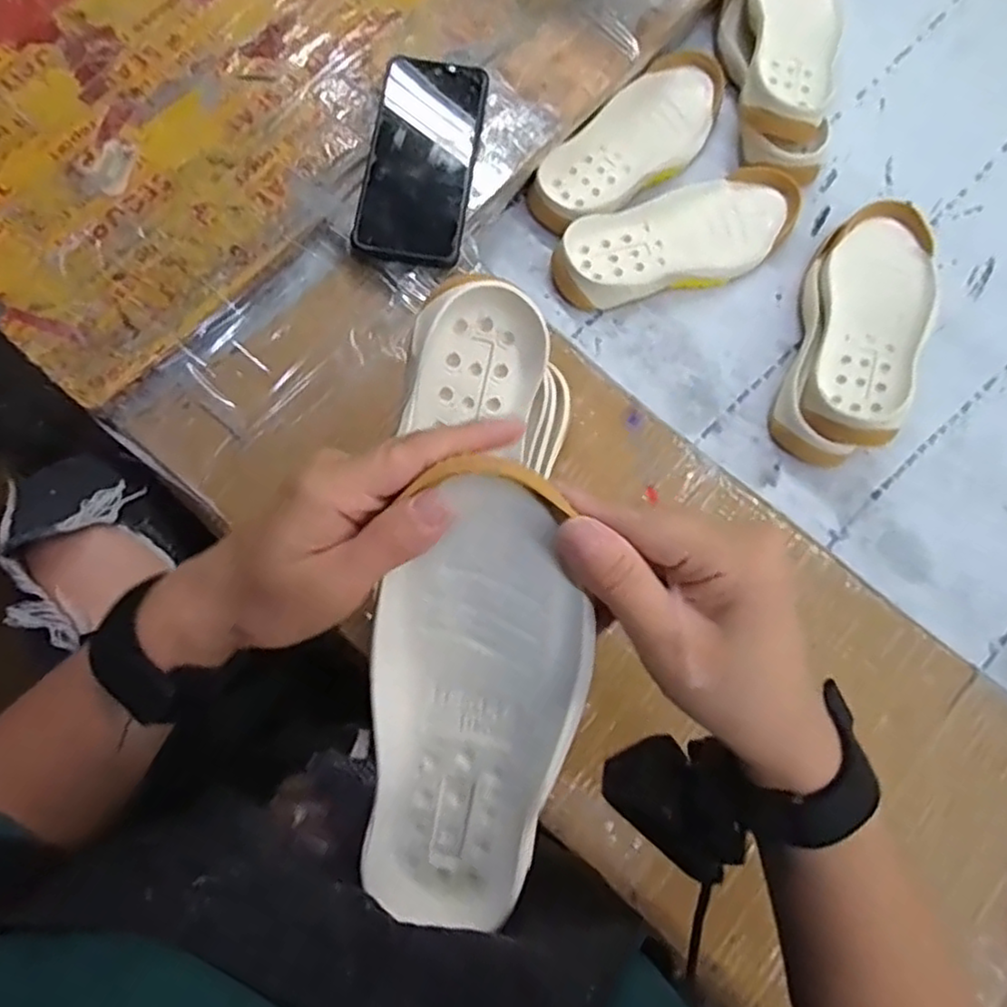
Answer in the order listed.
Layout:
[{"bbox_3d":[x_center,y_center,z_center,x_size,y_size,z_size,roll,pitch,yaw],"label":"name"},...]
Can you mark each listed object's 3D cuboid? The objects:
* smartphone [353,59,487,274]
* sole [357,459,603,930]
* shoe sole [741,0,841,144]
[{"bbox_3d":[-0.061,-0.259,0.510,0.078,0.010,0.172,10,75,-4],"label":"smartphone"},{"bbox_3d":[-0.012,0.081,0.266,0.079,0.022,0.193,10,106,0],"label":"sole"},{"bbox_3d":[0.249,-0.409,0.580,0.074,0.022,0.217,12,76,1],"label":"shoe sole"}]

